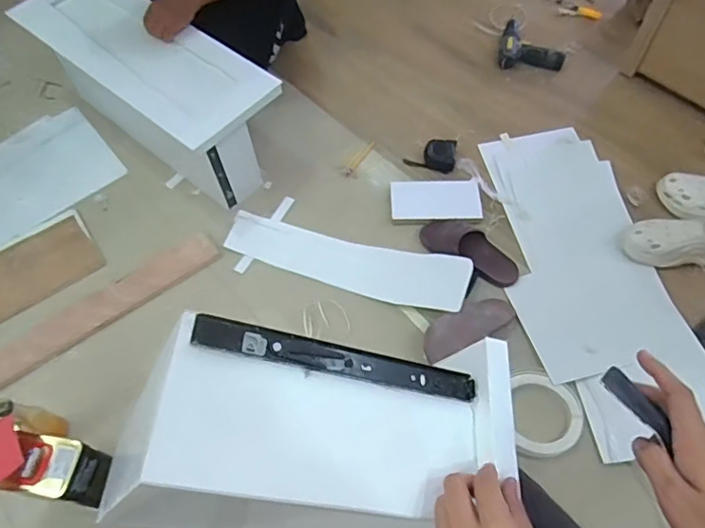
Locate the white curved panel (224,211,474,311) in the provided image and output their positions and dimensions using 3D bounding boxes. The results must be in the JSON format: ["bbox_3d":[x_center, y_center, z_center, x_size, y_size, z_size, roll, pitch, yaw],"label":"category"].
[{"bbox_3d":[-0.025,-0.016,1.236,0.579,0.064,0.128,16,62,11],"label":"white curved panel"}]

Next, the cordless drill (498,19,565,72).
[{"bbox_3d":[0.539,-0.668,1.607,0.181,0.051,0.187,6,60,6],"label":"cordless drill"}]

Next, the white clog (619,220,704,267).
[{"bbox_3d":[0.777,-0.048,1.218,0.286,0.074,0.099,4,60,5],"label":"white clog"}]

